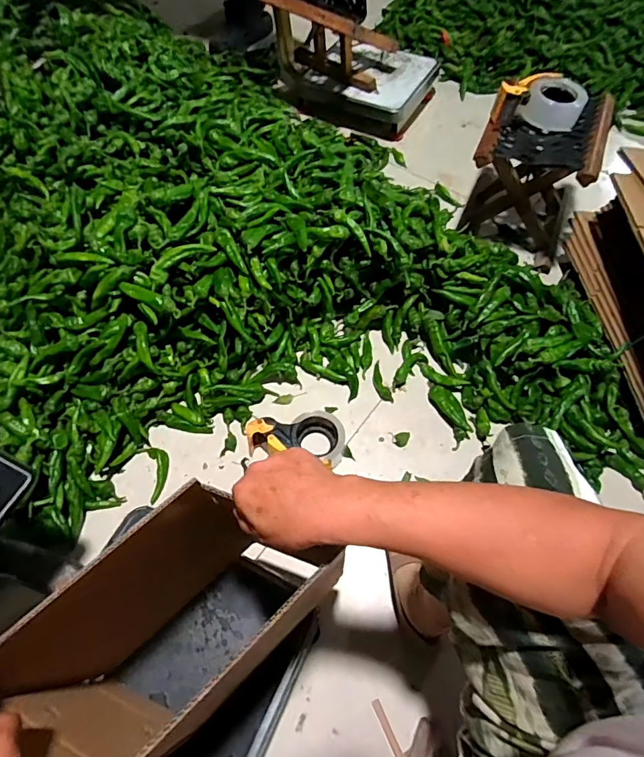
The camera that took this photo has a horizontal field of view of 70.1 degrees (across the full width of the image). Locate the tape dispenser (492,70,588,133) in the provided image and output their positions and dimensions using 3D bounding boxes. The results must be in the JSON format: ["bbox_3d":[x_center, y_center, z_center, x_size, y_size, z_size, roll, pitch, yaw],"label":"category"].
[{"bbox_3d":[0.445,-0.556,0.929,0.196,0.089,0.074,-8,64,-22],"label":"tape dispenser"}]

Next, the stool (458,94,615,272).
[{"bbox_3d":[0.467,-0.451,1.018,0.241,0.256,0.266,22,64,12],"label":"stool"}]

